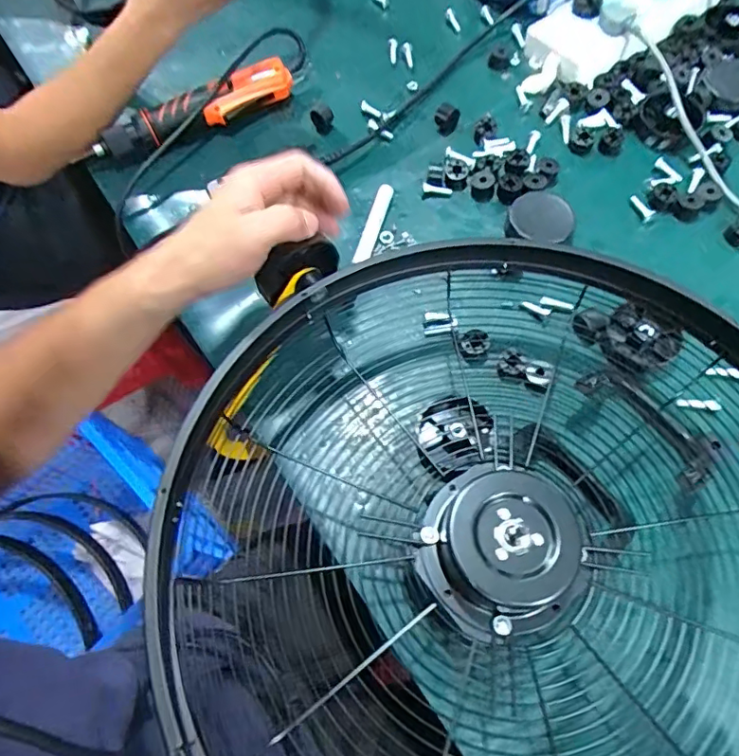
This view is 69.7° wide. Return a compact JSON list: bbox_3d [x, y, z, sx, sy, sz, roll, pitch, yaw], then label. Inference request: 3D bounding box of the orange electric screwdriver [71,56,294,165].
[{"bbox_3d":[-0.197,-0.304,0.606,0.236,0.055,0.048,-32,69,-10],"label":"orange electric screwdriver"}]

